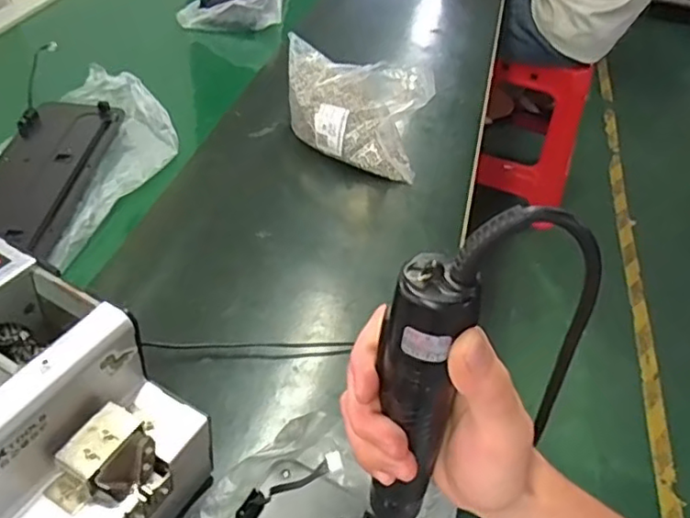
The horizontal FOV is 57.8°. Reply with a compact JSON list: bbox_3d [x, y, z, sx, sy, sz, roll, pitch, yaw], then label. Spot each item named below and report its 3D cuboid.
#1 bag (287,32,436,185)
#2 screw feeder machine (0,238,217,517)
[{"bbox_3d":[0.002,-0.191,0.776,0.202,0.115,0.082,26,43,22],"label":"bag"},{"bbox_3d":[-0.194,0.104,0.398,0.167,0.141,0.123,22,42,18],"label":"screw feeder machine"}]

